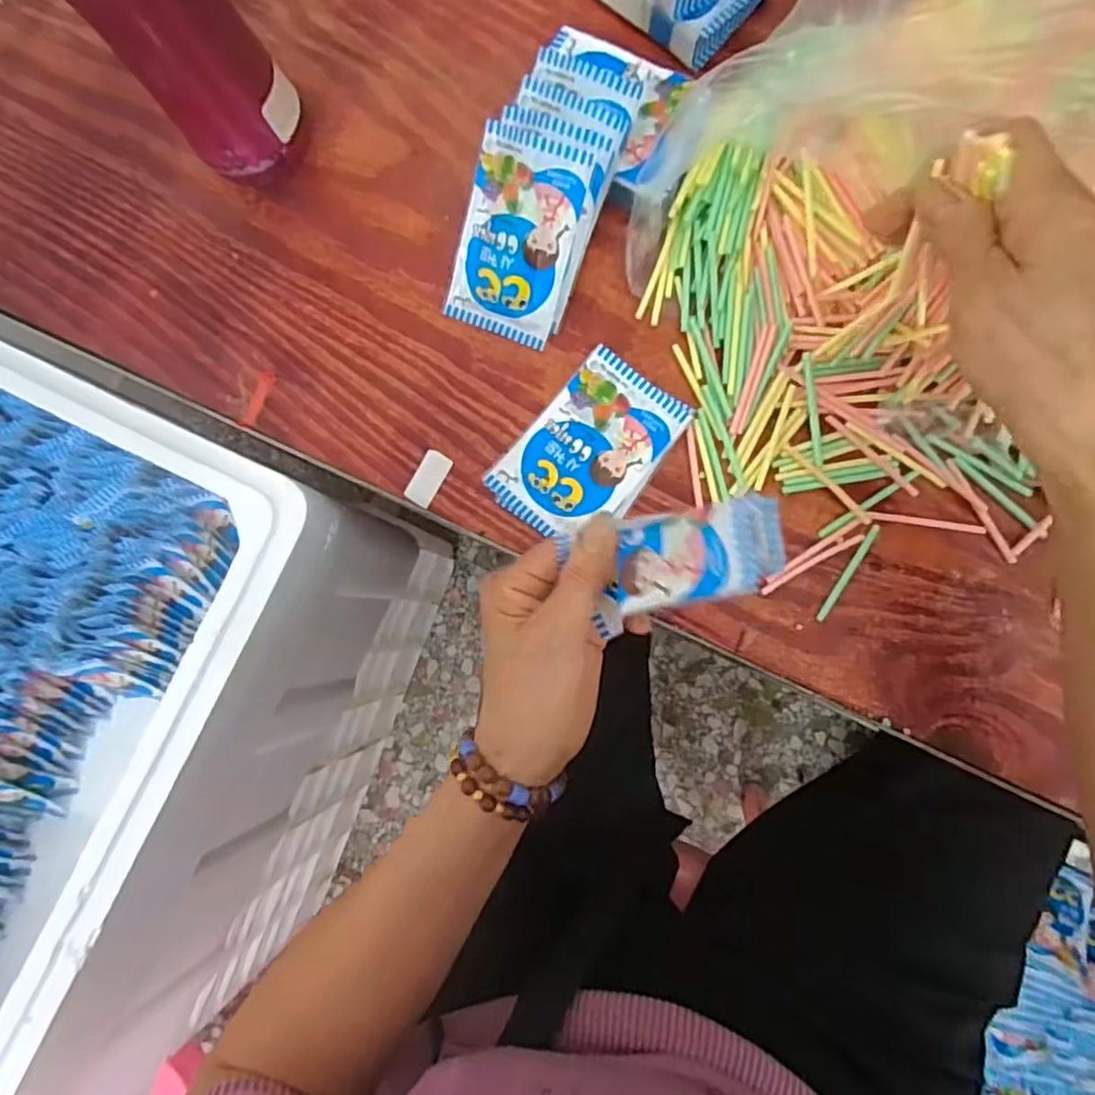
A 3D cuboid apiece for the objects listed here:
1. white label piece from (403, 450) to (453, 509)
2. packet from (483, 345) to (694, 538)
[{"bbox_3d":[-0.070,-0.041,0.391,0.018,0.004,0.033,29,88,8],"label":"white label piece"},{"bbox_3d":[0.023,-0.055,0.378,0.076,0.007,0.104,35,89,9],"label":"packet"}]

